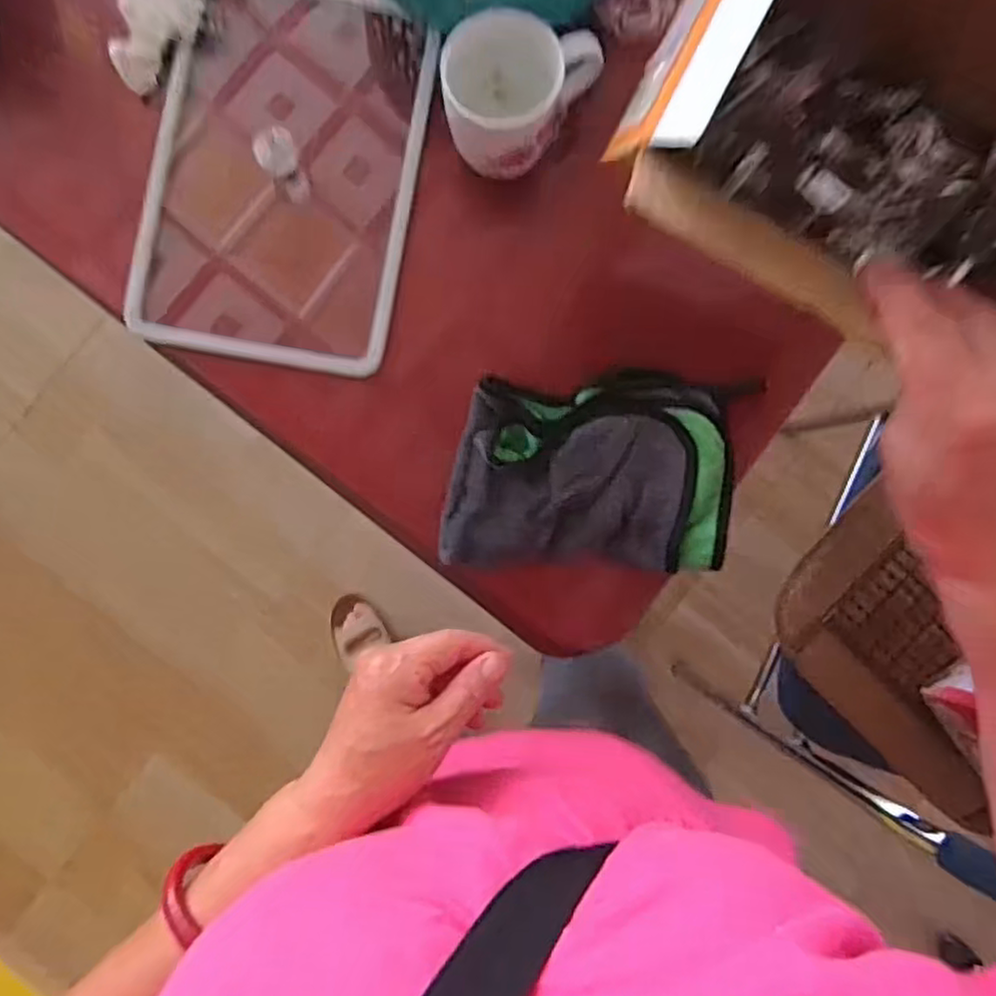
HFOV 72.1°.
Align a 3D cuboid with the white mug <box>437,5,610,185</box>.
[{"bbox_3d":[0.020,-0.280,0.479,0.112,0.075,0.073,-7,88,-1],"label":"white mug"}]

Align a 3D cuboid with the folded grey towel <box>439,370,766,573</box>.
[{"bbox_3d":[0.072,-0.023,0.505,0.227,0.036,0.145,2,93,-4],"label":"folded grey towel"}]

